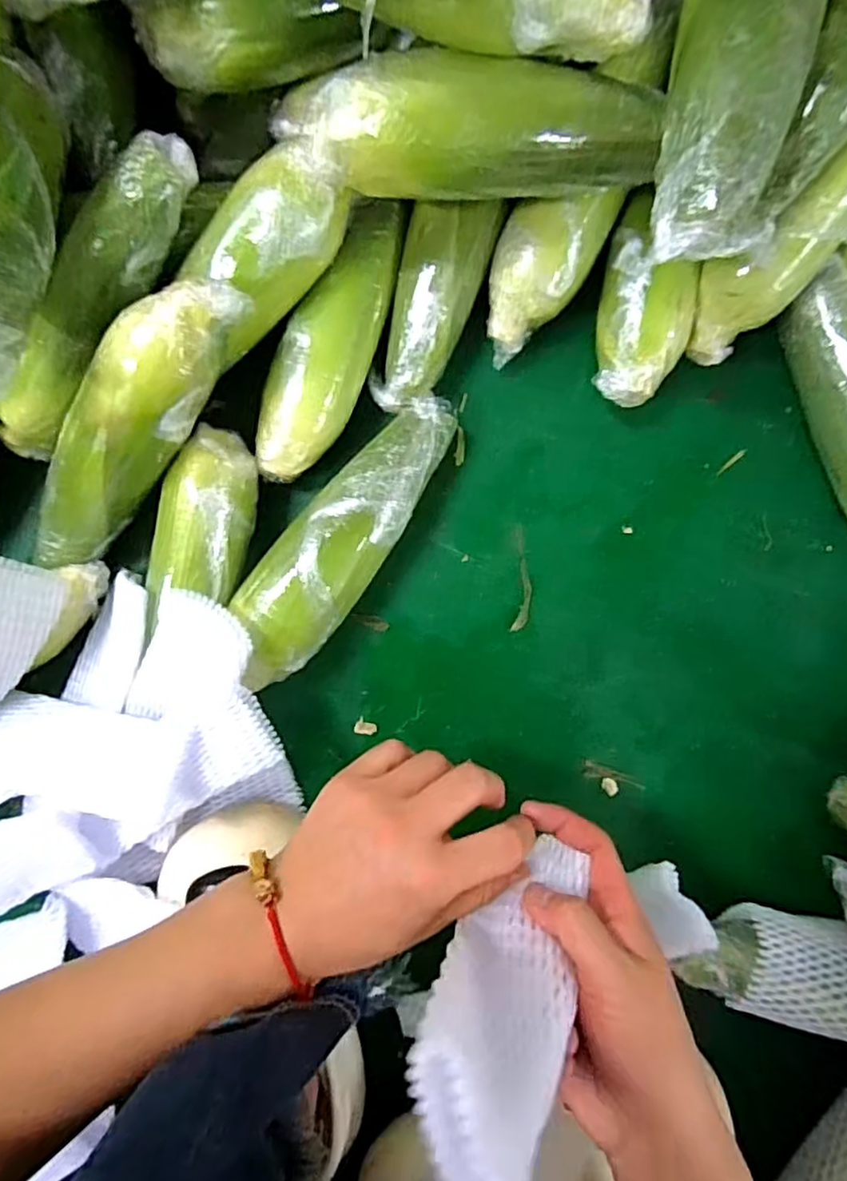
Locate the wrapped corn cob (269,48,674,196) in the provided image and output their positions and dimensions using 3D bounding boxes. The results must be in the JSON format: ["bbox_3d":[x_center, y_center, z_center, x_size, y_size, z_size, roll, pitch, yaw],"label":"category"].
[{"bbox_3d":[0.029,-0.246,0.337,0.196,0.045,0.057,-2,92,-1],"label":"wrapped corn cob"}]

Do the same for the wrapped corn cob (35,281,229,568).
[{"bbox_3d":[-0.192,-0.093,0.391,0.057,0.043,0.228,42,117,-2],"label":"wrapped corn cob"}]

